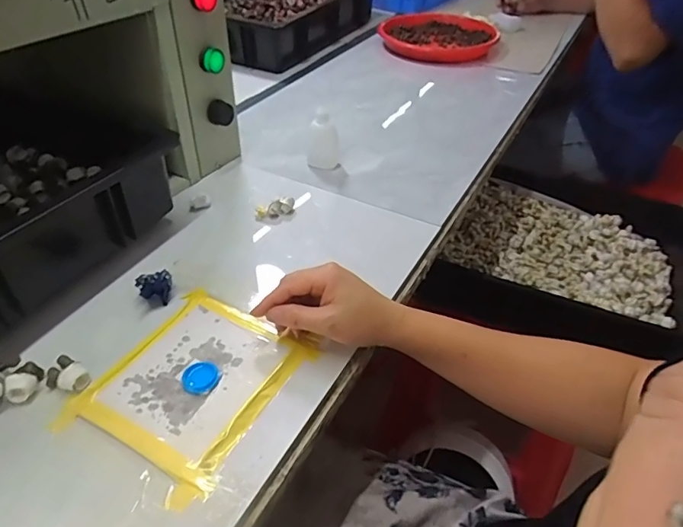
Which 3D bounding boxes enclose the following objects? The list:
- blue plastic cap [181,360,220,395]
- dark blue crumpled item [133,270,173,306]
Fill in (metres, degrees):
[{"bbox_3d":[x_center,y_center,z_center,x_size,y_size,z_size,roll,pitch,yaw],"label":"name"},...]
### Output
[{"bbox_3d":[-0.116,0.094,0.402,0.029,0.006,0.027,1,41,-1],"label":"blue plastic cap"},{"bbox_3d":[-0.179,0.023,0.471,0.032,0.020,0.028,-13,44,-17],"label":"dark blue crumpled item"}]

